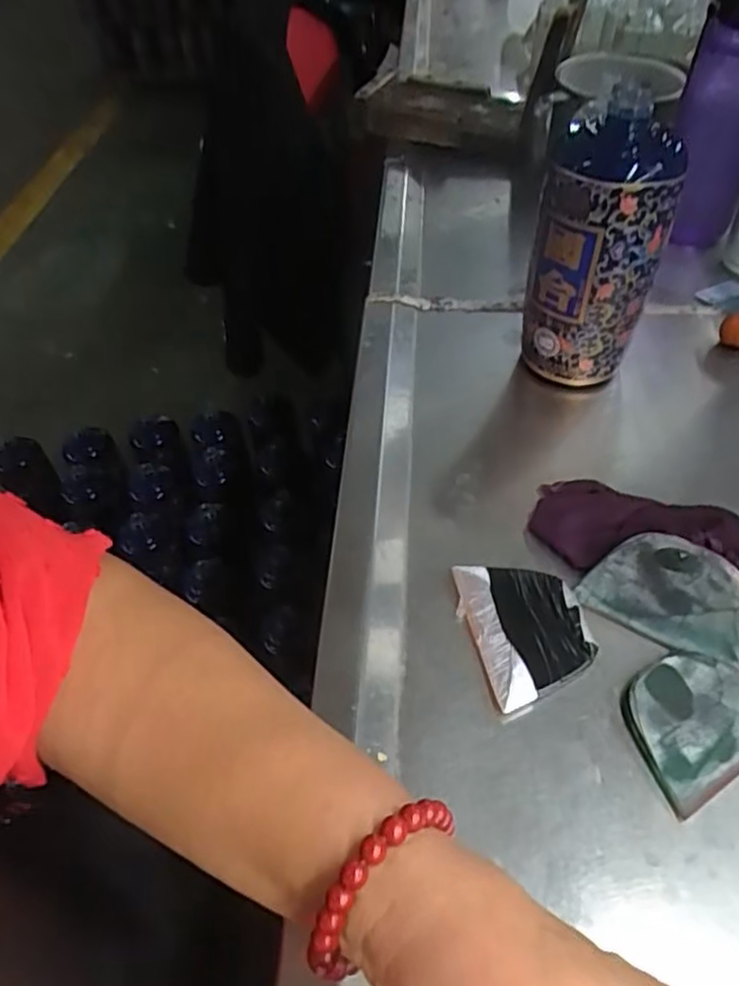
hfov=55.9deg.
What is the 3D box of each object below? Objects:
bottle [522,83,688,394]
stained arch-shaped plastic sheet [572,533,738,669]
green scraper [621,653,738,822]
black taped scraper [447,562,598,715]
[{"bbox_3d":[0.149,-0.156,0.468,0.075,0.175,0.070,-17,49,-9],"label":"bottle"},{"bbox_3d":[0.161,0.051,0.370,0.085,0.004,0.054,25,83,26],"label":"stained arch-shaped plastic sheet"},{"bbox_3d":[0.159,0.106,0.335,0.081,0.010,0.057,-27,51,-17],"label":"green scraper"},{"bbox_3d":[0.083,0.070,0.372,0.060,0.010,0.081,-16,49,-7],"label":"black taped scraper"}]

